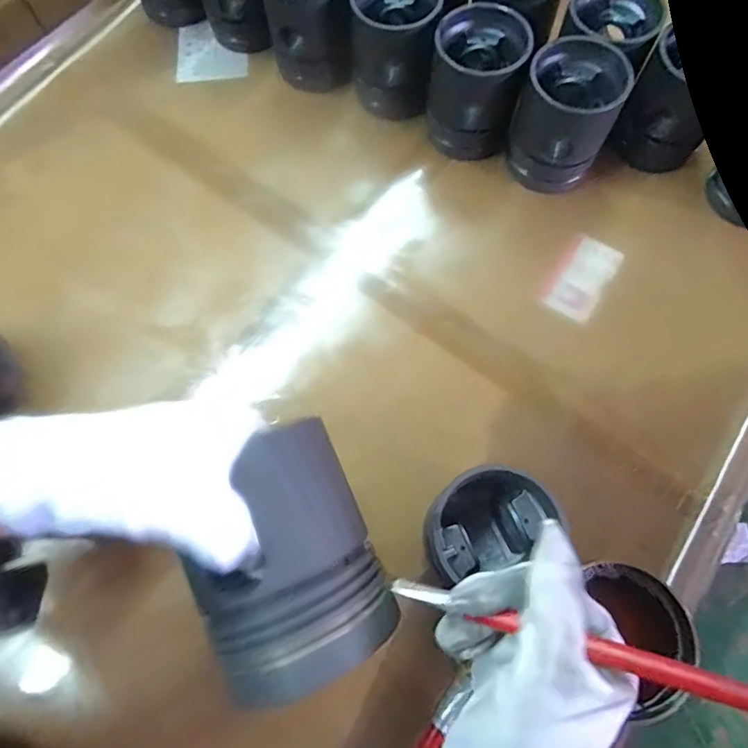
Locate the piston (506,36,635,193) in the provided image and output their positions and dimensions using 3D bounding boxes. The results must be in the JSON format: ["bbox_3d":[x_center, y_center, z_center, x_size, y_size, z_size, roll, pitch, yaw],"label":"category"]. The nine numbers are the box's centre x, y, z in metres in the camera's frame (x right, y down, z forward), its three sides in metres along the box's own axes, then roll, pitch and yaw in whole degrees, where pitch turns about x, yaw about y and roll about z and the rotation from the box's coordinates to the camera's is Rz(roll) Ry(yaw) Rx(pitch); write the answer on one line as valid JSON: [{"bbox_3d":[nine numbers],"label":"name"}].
[{"bbox_3d":[0.188,-0.254,0.524,0.093,0.105,0.102,-1,72,2],"label":"piston"}]

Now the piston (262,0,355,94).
[{"bbox_3d":[-0.072,-0.398,0.584,0.092,0.107,0.092,-4,72,1],"label":"piston"}]

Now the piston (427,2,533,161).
[{"bbox_3d":[0.103,-0.301,0.546,0.094,0.104,0.108,13,73,7],"label":"piston"}]

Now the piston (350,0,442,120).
[{"bbox_3d":[0.021,-0.355,0.566,0.095,0.104,0.101,-2,72,2],"label":"piston"}]

